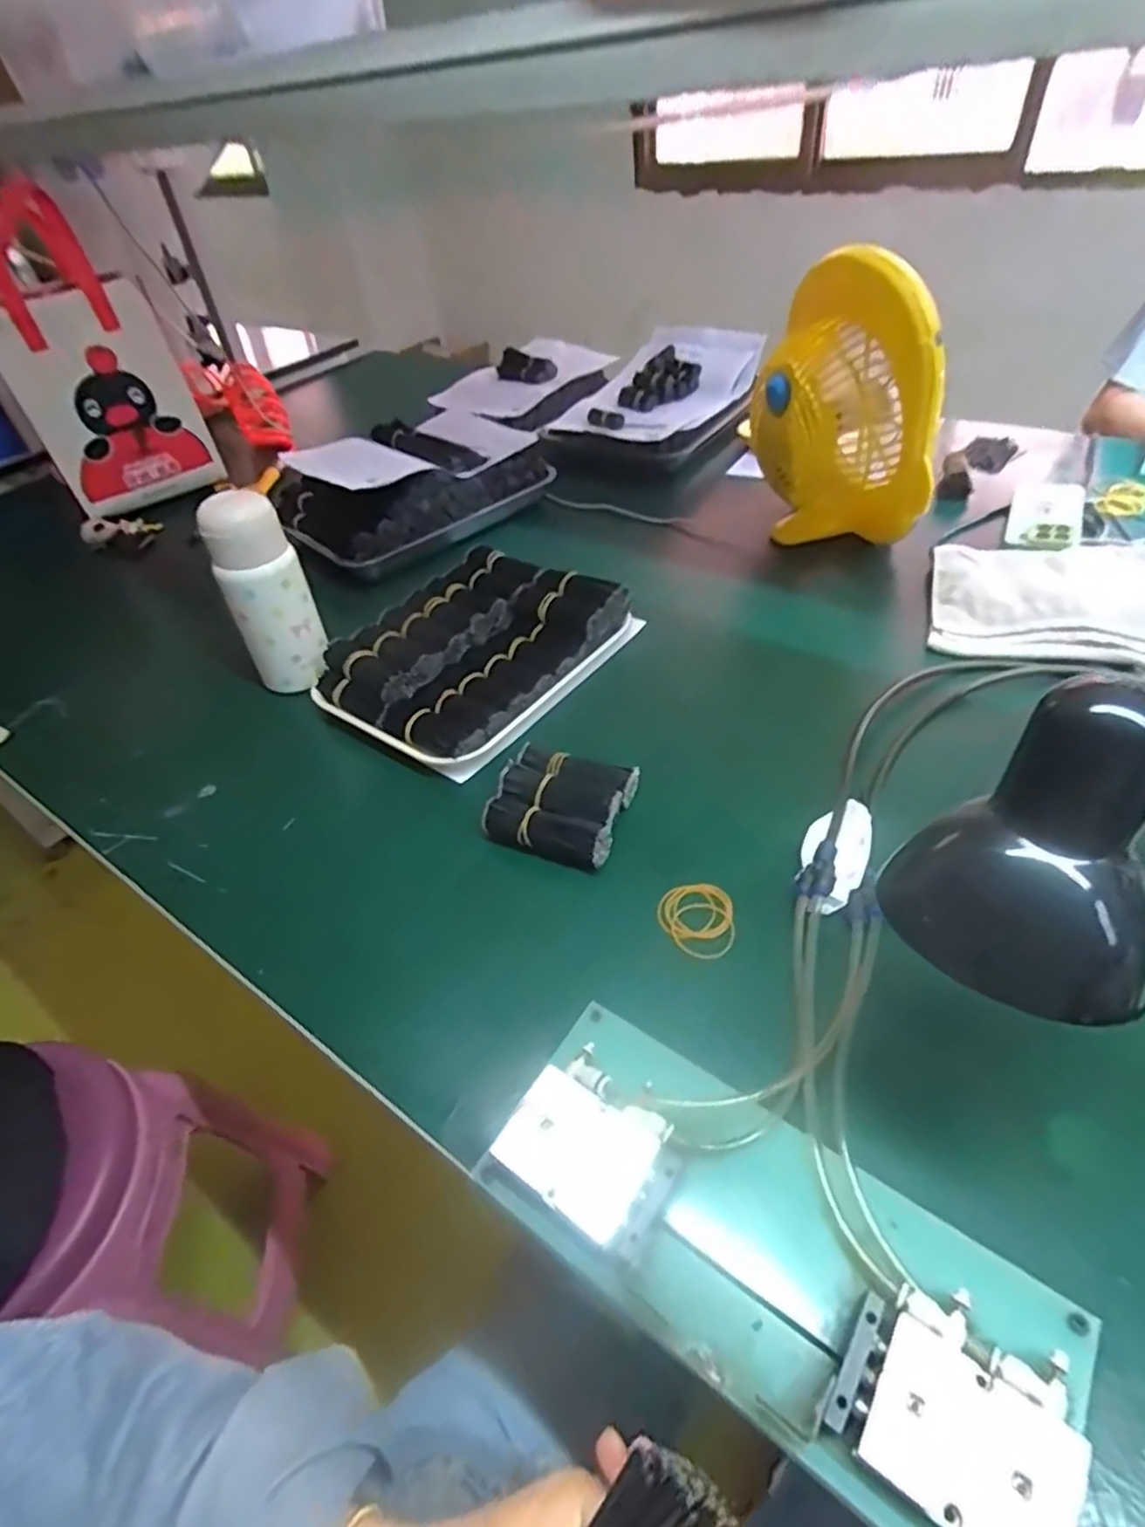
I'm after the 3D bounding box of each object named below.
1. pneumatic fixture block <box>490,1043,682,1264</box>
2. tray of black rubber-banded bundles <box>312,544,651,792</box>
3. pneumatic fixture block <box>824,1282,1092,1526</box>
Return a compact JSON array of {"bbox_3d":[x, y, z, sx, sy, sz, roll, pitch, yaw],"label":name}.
[{"bbox_3d":[0.011,0.205,0.371,0.087,0.018,0.069,25,52,28],"label":"pneumatic fixture block"},{"bbox_3d":[-0.100,-0.124,0.712,0.211,0.048,0.285,25,52,28],"label":"tray of black rubber-banded bundles"},{"bbox_3d":[0.160,0.271,0.292,0.085,0.025,0.076,24,52,28],"label":"pneumatic fixture block"}]

